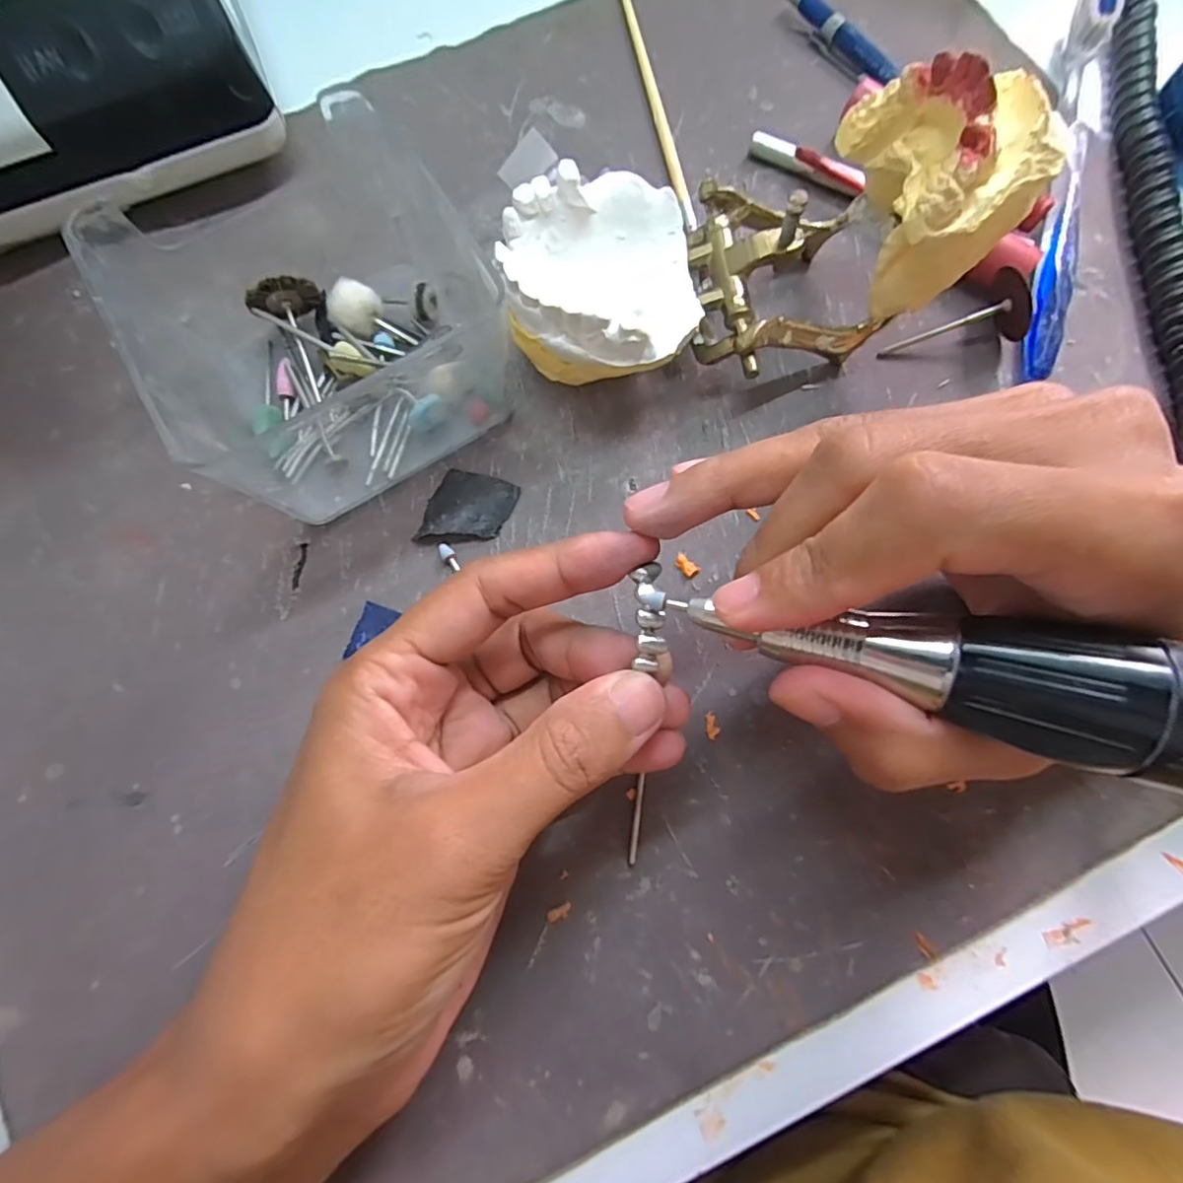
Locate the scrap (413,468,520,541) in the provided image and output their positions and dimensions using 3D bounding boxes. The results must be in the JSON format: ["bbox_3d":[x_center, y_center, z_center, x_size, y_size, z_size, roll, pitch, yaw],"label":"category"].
[{"bbox_3d":[-0.043,-0.028,0.206,0.028,0.006,0.028,18,77,6],"label":"scrap"}]

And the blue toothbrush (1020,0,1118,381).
[{"bbox_3d":[0.182,-0.163,0.226,0.011,0.023,0.181,15,77,5],"label":"blue toothbrush"}]

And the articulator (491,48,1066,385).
[{"bbox_3d":[0.047,-0.109,0.187,0.148,0.077,0.065,-10,76,-1],"label":"articulator"}]

